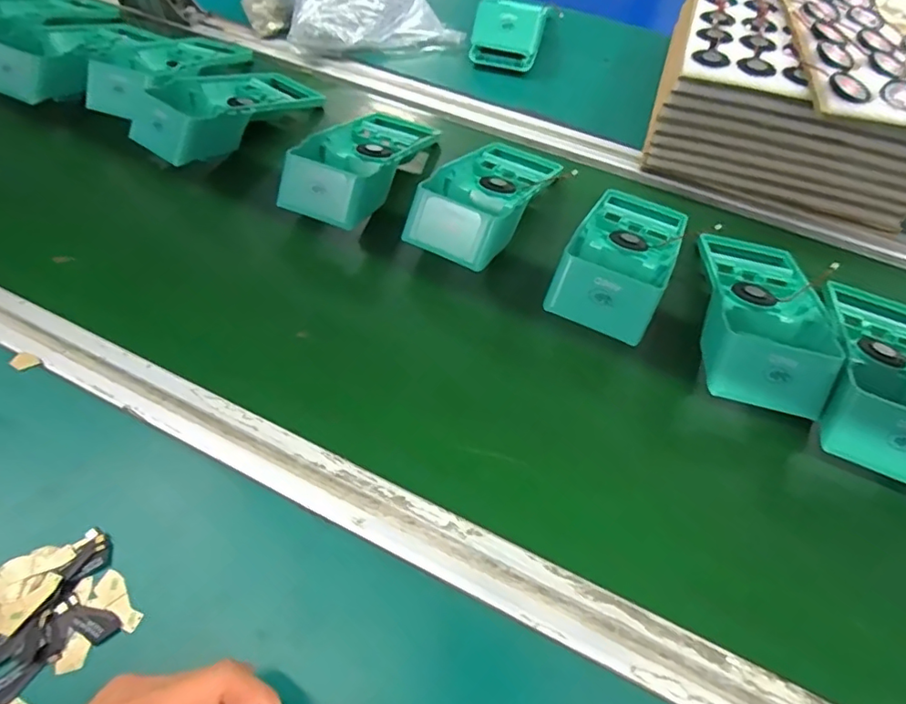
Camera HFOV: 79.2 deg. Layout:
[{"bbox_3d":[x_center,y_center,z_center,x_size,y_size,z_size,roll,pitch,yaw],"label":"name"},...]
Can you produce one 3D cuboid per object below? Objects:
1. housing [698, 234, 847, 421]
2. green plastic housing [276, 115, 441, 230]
[{"bbox_3d":[0.241,-0.036,0.430,0.084,0.055,0.183,14,56,8],"label":"housing"},{"bbox_3d":[-0.085,-0.182,0.519,0.084,0.061,0.181,22,57,13],"label":"green plastic housing"}]

